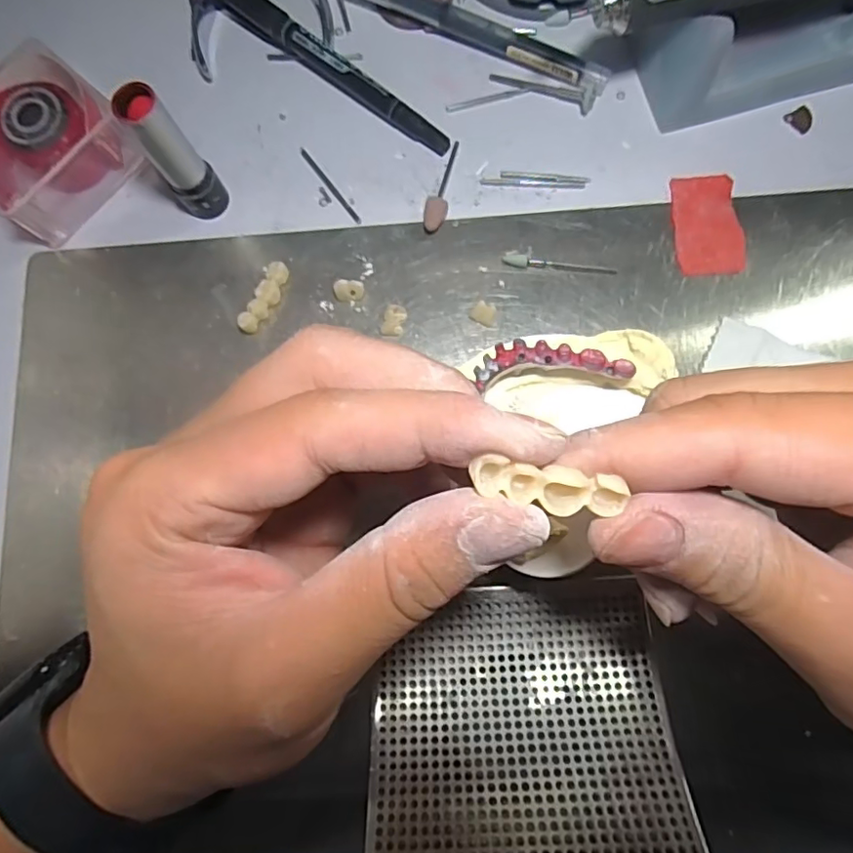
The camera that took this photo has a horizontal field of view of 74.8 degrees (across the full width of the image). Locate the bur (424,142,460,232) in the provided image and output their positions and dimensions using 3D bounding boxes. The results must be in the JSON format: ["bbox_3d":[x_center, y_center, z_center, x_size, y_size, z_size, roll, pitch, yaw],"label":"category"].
[{"bbox_3d":[0.006,-0.104,0.239,0.009,0.007,0.043,10,81,6],"label":"bur"}]

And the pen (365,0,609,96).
[{"bbox_3d":[0.010,-0.181,0.248,0.147,0.013,0.019,30,83,8],"label":"pen"}]

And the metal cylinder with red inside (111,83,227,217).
[{"bbox_3d":[-0.098,-0.104,0.219,0.019,0.061,0.015,-40,80,-3],"label":"metal cylinder with red inside"}]

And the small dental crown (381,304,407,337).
[{"bbox_3d":[-0.013,-0.043,0.230,0.008,0.006,0.013,11,81,6],"label":"small dental crown"}]

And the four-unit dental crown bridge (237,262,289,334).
[{"bbox_3d":[-0.067,-0.054,0.233,0.009,0.012,0.033,20,82,7],"label":"four-unit dental crown bridge"}]

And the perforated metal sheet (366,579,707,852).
[{"bbox_3d":[0.031,0.105,0.174,0.096,0.013,0.107,-5,48,3],"label":"perforated metal sheet"}]

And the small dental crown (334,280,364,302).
[{"bbox_3d":[-0.032,-0.056,0.232,0.012,0.009,0.007,3,80,4],"label":"small dental crown"}]

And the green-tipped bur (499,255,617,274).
[{"bbox_3d":[0.055,-0.067,0.230,0.046,0.004,0.005,7,83,4],"label":"green-tipped bur"}]

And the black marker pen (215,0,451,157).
[{"bbox_3d":[-0.049,-0.165,0.250,0.143,0.013,0.015,40,85,9],"label":"black marker pen"}]

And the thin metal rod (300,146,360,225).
[{"bbox_3d":[-0.043,-0.107,0.245,0.004,0.004,0.045,-35,82,-2],"label":"thin metal rod"}]

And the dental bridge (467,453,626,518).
[{"bbox_3d":[0.025,0.013,0.112,0.032,0.005,0.009,10,83,-9],"label":"dental bridge"}]

